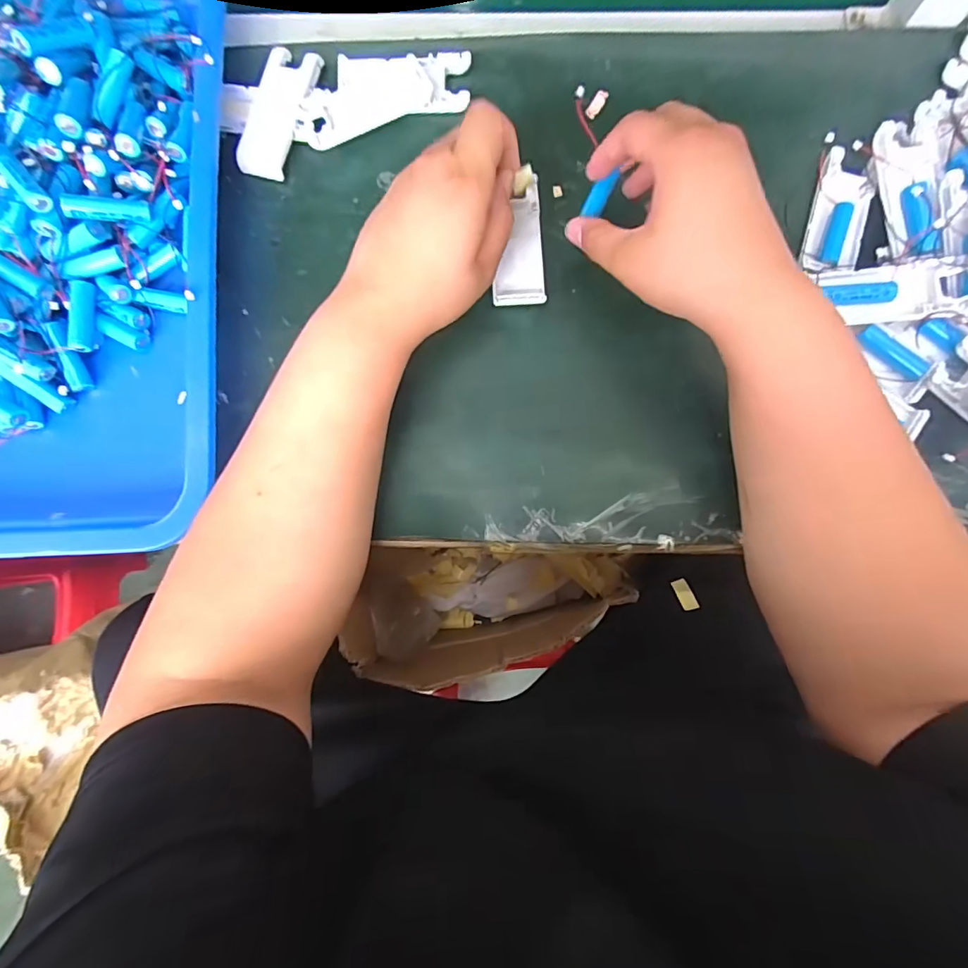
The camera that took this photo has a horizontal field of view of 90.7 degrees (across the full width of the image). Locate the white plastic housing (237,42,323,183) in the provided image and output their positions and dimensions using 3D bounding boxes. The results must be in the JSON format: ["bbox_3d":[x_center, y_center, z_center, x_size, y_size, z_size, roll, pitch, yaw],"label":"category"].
[{"bbox_3d":[-0.163,-0.291,0.380,0.039,0.021,0.100,20,85,6],"label":"white plastic housing"}]

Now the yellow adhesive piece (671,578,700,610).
[{"bbox_3d":[0.211,0.116,0.502,0.016,0.005,0.033,-20,57,1],"label":"yellow adhesive piece"}]

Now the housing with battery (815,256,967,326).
[{"bbox_3d":[0.279,-0.134,0.330,0.091,0.026,0.036,5,84,4],"label":"housing with battery"}]

